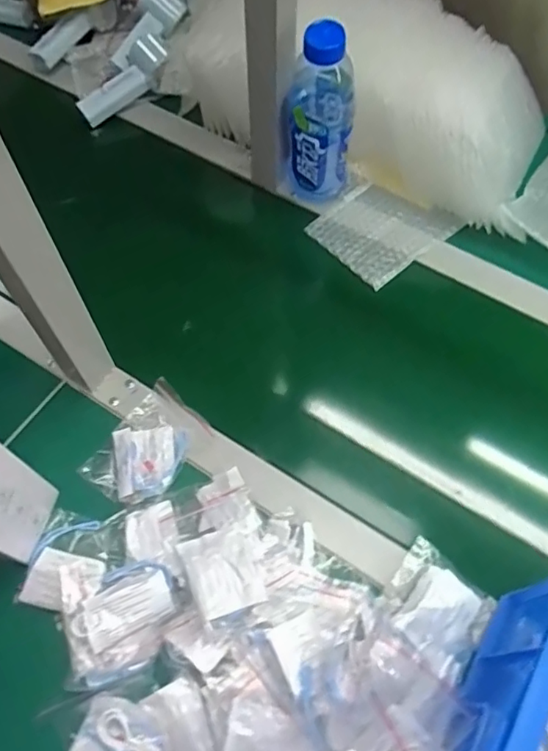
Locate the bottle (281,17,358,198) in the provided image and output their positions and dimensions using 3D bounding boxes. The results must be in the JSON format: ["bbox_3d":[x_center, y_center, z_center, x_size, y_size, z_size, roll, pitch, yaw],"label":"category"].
[{"bbox_3d":[0.050,-0.283,0.637,0.065,0.209,0.064,-22,65,-10],"label":"bottle"}]

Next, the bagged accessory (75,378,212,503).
[{"bbox_3d":[-0.123,0.070,0.563,0.079,0.013,0.116,34,69,16],"label":"bagged accessory"}]

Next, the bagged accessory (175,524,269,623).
[{"bbox_3d":[-0.043,0.159,0.472,0.057,0.015,0.070,-19,53,-10],"label":"bagged accessory"}]

